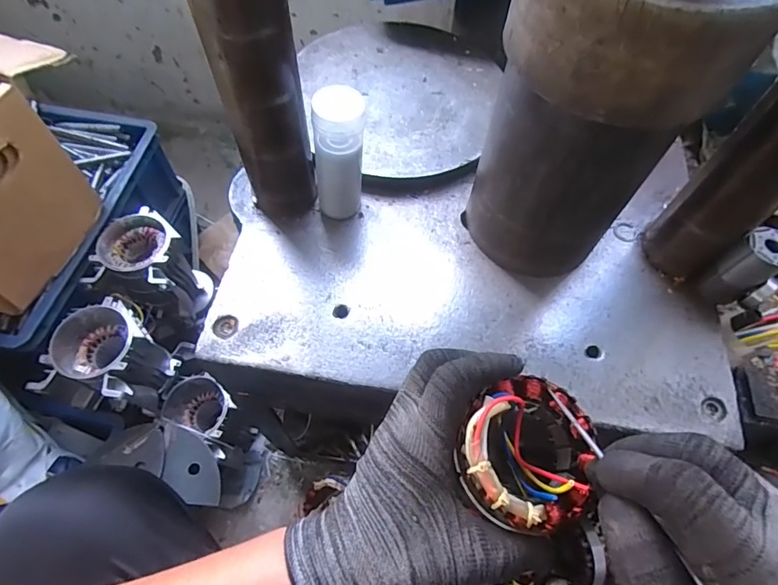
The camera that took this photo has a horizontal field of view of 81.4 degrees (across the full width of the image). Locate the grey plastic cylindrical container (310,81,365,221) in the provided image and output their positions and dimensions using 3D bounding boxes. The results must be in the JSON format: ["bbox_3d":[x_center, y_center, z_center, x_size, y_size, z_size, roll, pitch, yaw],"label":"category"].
[{"bbox_3d":[-0.044,-0.122,0.413,0.042,0.121,0.038,1,61,-1],"label":"grey plastic cylindrical container"}]

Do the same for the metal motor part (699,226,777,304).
[{"bbox_3d":[0.314,-0.022,0.399,0.039,0.064,0.034,-31,67,-18],"label":"metal motor part"}]

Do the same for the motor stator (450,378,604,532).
[{"bbox_3d":[0.078,0.092,0.267,0.080,0.032,0.080,30,59,-9],"label":"motor stator"}]

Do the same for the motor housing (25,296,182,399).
[{"bbox_3d":[-0.371,0.093,0.621,0.106,0.129,0.125,6,61,1],"label":"motor housing"}]

